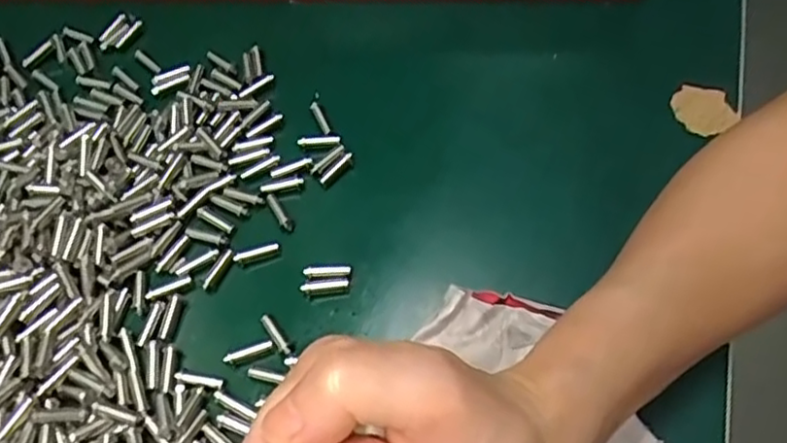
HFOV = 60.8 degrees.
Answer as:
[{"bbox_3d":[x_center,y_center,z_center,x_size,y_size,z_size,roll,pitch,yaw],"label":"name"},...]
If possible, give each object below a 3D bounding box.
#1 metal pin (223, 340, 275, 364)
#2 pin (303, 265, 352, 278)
[{"bbox_3d":[-0.061,0.055,0.282,0.021,0.004,0.005,-19,62,-8],"label":"metal pin"},{"bbox_3d":[-0.029,0.022,0.298,0.021,0.005,0.005,-3,61,0],"label":"pin"}]

